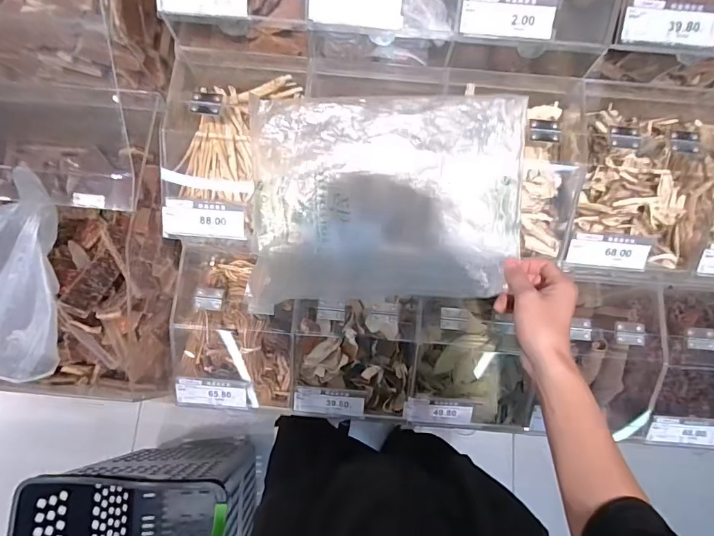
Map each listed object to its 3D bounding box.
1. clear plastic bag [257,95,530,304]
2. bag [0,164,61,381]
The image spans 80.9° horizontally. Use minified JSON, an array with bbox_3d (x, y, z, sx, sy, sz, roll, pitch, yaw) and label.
[{"bbox_3d":[0.034,-0.081,0.503,0.305,0.053,0.234,0,99,1],"label":"clear plastic bag"},{"bbox_3d":[-0.485,0.010,0.555,0.192,0.061,0.278,6,97,-3],"label":"bag"}]

